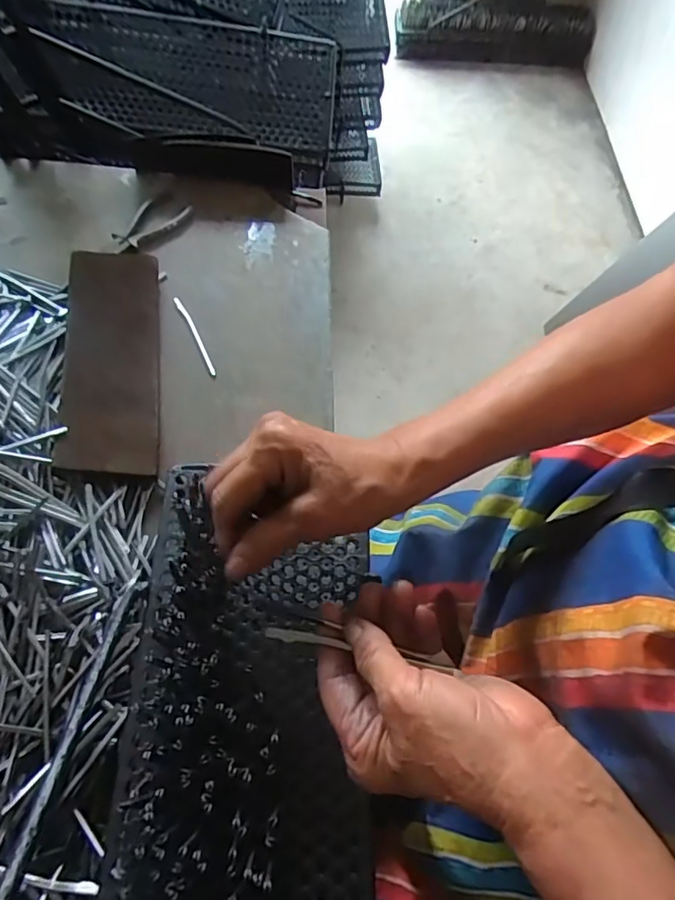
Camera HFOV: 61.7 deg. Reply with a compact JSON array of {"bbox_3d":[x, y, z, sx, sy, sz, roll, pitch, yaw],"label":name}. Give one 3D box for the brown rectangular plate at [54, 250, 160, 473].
[{"bbox_3d":[-0.215,-0.092,0.535,0.082,0.025,0.251,-6,61,-6],"label":"brown rectangular plate"}]

